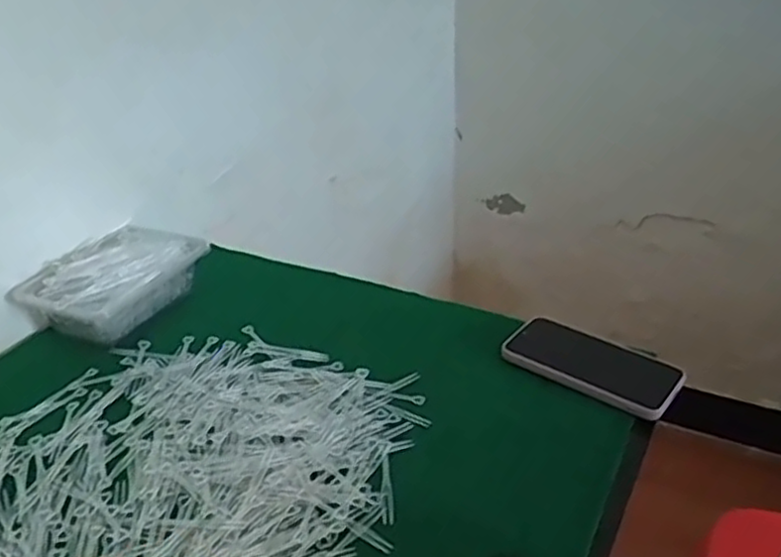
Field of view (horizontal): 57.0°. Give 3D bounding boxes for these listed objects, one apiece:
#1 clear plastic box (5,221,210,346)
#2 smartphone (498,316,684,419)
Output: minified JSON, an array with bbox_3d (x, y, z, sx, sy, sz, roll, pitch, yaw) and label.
[{"bbox_3d":[-0.301,0.004,0.795,0.123,0.063,0.172,15,36,27],"label":"clear plastic box"},{"bbox_3d":[0.193,0.077,0.678,0.155,0.015,0.078,22,39,35],"label":"smartphone"}]

